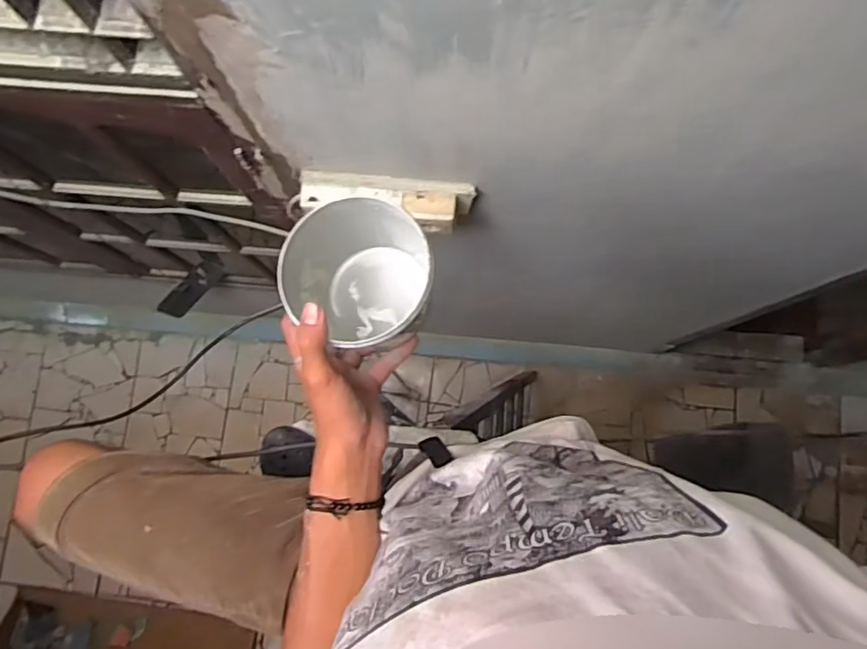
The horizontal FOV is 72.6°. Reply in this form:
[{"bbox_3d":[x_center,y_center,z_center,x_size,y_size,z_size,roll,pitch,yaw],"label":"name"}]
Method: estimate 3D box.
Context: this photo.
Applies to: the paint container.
[{"bbox_3d":[-0.062,-0.030,0.523,0.114,0.119,0.111,0,81,3],"label":"paint container"}]

